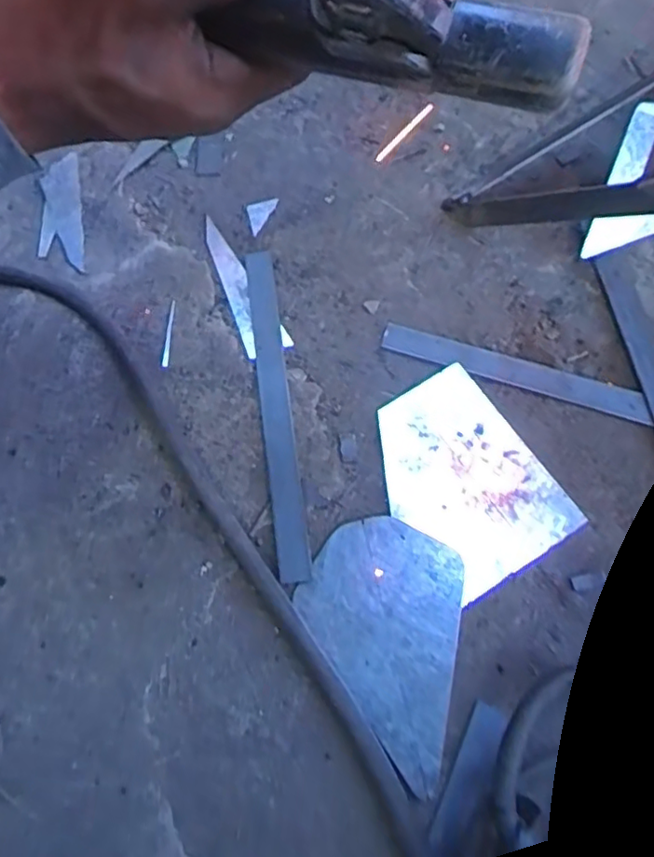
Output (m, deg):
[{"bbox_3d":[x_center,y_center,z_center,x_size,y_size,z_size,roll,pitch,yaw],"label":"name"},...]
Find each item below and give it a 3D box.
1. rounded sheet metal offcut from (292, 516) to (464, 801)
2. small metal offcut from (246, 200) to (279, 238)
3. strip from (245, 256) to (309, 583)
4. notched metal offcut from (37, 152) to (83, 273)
[{"bbox_3d":[0.033,0.144,0.430,0.109,0.004,0.162,9,66,8],"label":"rounded sheet metal offcut"},{"bbox_3d":[-0.058,-0.196,0.578,0.030,0.004,0.034,-13,68,-3],"label":"small metal offcut"},{"bbox_3d":[-0.043,-0.023,0.504,0.024,0.004,0.288,-9,68,-1],"label":"strip"},{"bbox_3d":[-0.253,-0.204,0.589,0.038,0.005,0.135,-11,68,-2],"label":"notched metal offcut"}]

